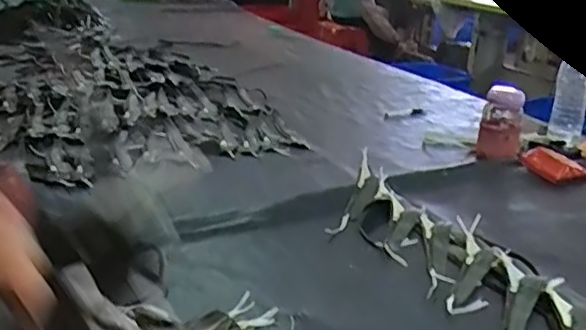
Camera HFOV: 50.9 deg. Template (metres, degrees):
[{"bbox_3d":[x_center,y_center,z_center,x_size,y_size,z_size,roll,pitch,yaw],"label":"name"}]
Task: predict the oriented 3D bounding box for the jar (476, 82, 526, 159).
[{"bbox_3d":[0.393,-0.079,1.160,0.074,0.128,0.088,12,24,19],"label":"jar"}]

